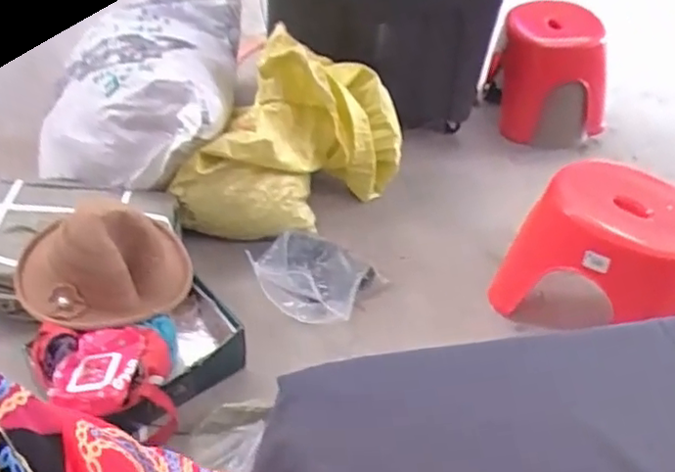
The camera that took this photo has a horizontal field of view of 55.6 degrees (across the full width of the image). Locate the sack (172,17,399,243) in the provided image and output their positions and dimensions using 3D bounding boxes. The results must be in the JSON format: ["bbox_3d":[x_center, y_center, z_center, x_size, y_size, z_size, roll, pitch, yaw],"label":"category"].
[{"bbox_3d":[-0.082,-0.205,1.415,0.375,0.302,0.454,17,42,12],"label":"sack"}]

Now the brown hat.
[{"bbox_3d":[-0.377,0.058,1.064,0.268,0.175,0.165,-23,49,-29],"label":"brown hat"}]

